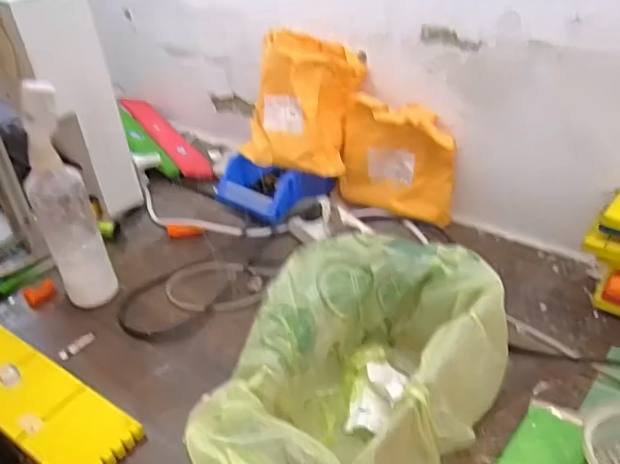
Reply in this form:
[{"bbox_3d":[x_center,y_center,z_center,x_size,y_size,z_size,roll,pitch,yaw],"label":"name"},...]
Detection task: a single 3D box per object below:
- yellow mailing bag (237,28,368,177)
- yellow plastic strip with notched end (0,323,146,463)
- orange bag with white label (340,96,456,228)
[{"bbox_3d":[-0.016,-0.189,0.822,0.176,0.190,0.087,19,26,32],"label":"yellow mailing bag"},{"bbox_3d":[-0.330,0.165,0.614,0.350,0.012,0.083,20,43,30],"label":"yellow plastic strip with notched end"},{"bbox_3d":[0.125,-0.103,0.796,0.175,0.154,0.053,20,42,30],"label":"orange bag with white label"}]

